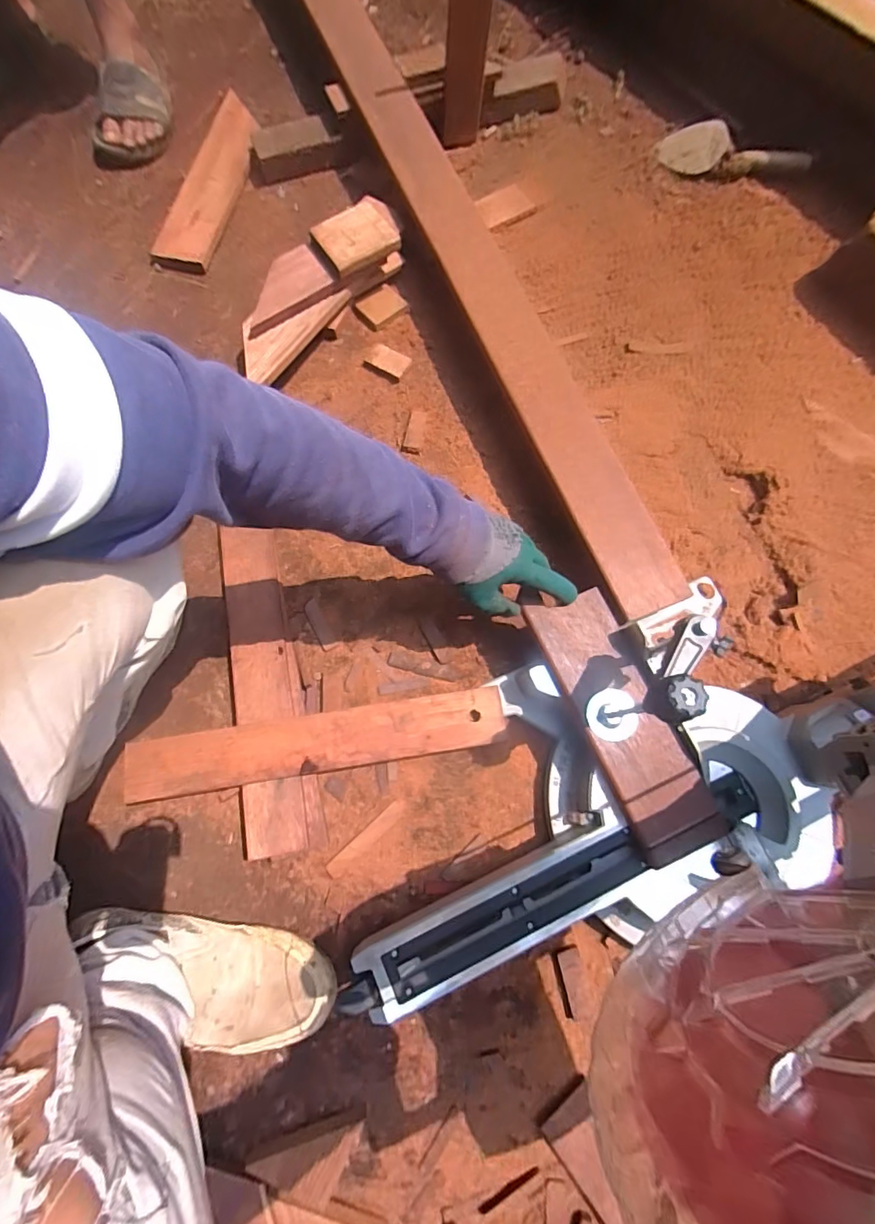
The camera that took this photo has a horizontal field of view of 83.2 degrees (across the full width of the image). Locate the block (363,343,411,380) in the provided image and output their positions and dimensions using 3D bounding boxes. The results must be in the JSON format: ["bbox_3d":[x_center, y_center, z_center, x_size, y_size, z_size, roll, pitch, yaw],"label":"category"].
[{"bbox_3d":[-0.076,-0.386,0.760,0.063,0.015,0.038,29,76,7],"label":"block"}]

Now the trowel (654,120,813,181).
[{"bbox_3d":[0.534,-0.831,0.898,0.260,0.044,0.079,17,75,4],"label":"trowel"}]

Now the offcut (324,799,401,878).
[{"bbox_3d":[-0.084,0.266,0.576,0.107,0.004,0.018,-40,79,-11],"label":"offcut"}]

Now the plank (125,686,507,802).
[{"bbox_3d":[-0.135,0.150,0.566,0.424,0.014,0.065,-9,75,-3],"label":"plank"}]

